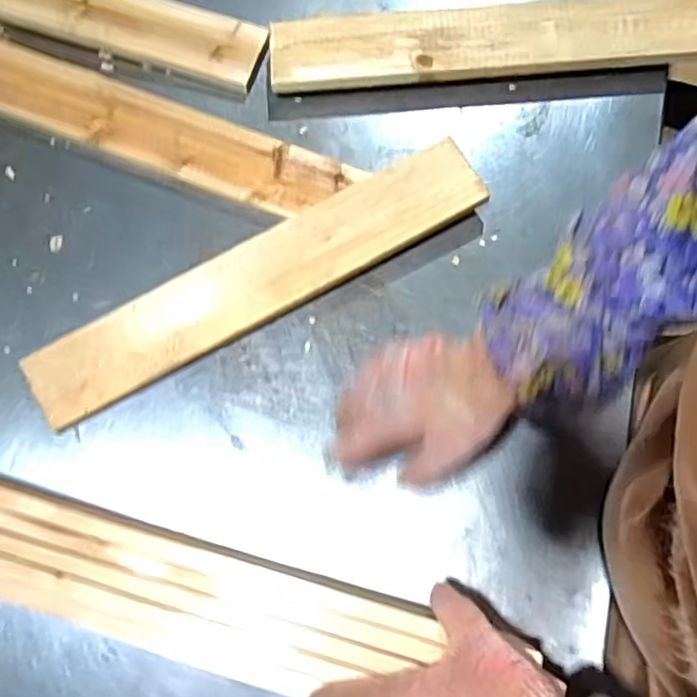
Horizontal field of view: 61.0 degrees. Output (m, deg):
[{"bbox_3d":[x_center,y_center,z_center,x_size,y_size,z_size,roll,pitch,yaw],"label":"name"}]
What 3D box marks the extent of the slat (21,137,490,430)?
[{"bbox_3d":[-0.083,-0.068,0.574,0.462,0.019,0.081,-29,82,-6],"label":"slat"}]

